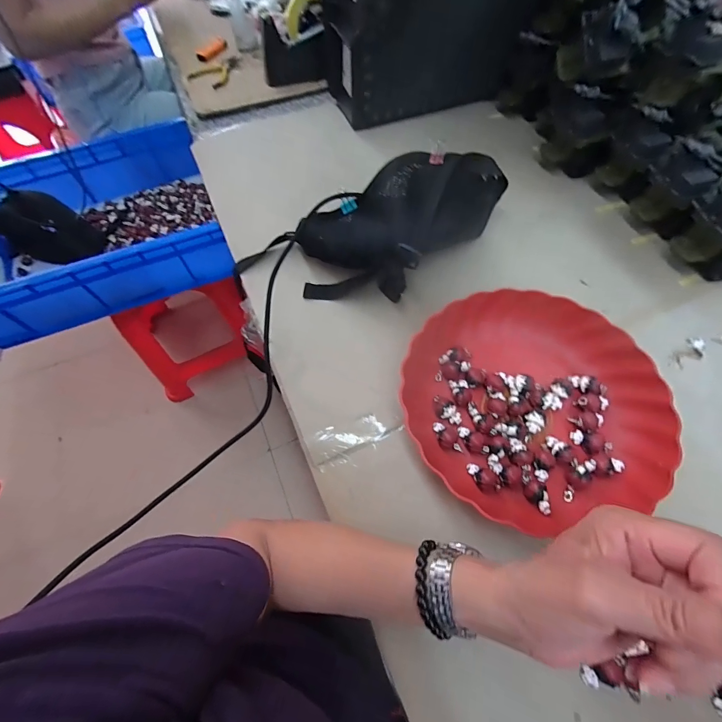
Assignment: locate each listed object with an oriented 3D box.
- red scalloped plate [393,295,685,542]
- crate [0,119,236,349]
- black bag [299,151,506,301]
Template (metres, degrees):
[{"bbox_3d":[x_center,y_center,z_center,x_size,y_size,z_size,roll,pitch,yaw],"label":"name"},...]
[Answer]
[{"bbox_3d":[0.167,0.038,0.374,0.226,0.053,0.230,-1,63,2],"label":"red scalloped plate"},{"bbox_3d":[-0.626,-0.293,0.820,0.499,0.146,0.411,-22,64,-9],"label":"crate"},{"bbox_3d":[0.066,-0.167,0.461,0.294,0.104,0.138,-20,64,-8],"label":"black bag"}]

